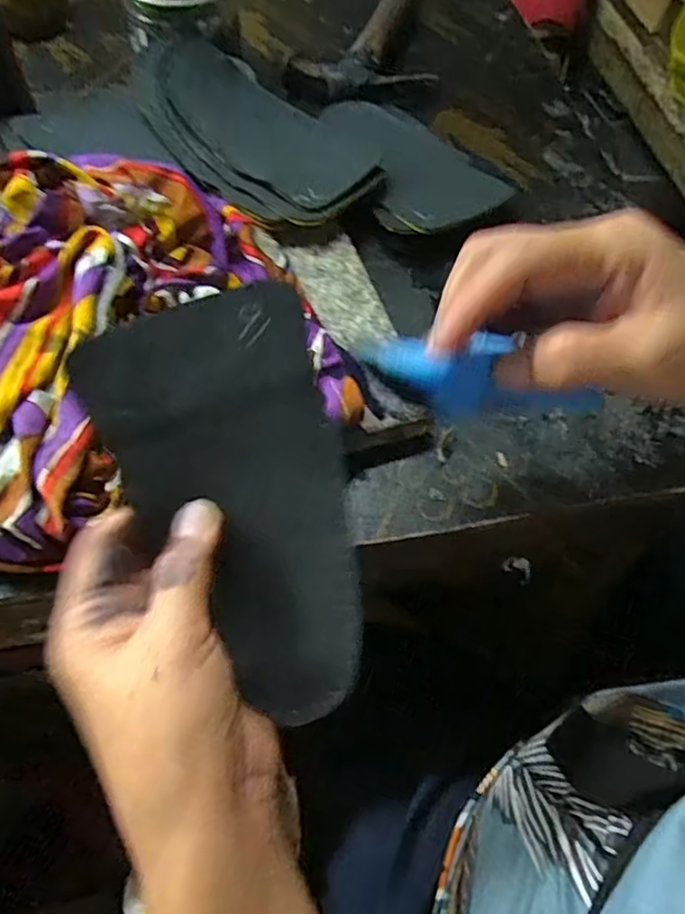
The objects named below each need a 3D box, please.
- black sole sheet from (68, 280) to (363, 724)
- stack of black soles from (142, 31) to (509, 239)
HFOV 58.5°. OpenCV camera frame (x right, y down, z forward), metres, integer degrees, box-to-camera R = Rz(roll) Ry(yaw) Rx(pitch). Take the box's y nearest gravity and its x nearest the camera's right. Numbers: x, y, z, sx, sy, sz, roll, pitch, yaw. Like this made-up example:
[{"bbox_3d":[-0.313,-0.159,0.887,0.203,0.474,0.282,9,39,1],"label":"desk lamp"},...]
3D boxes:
[{"bbox_3d":[-0.041,0.022,0.242,0.085,0.019,0.161,-14,96,-1],"label":"black sole sheet"},{"bbox_3d":[-0.010,-0.209,0.414,0.237,0.027,0.144,2,61,-13],"label":"stack of black soles"}]

